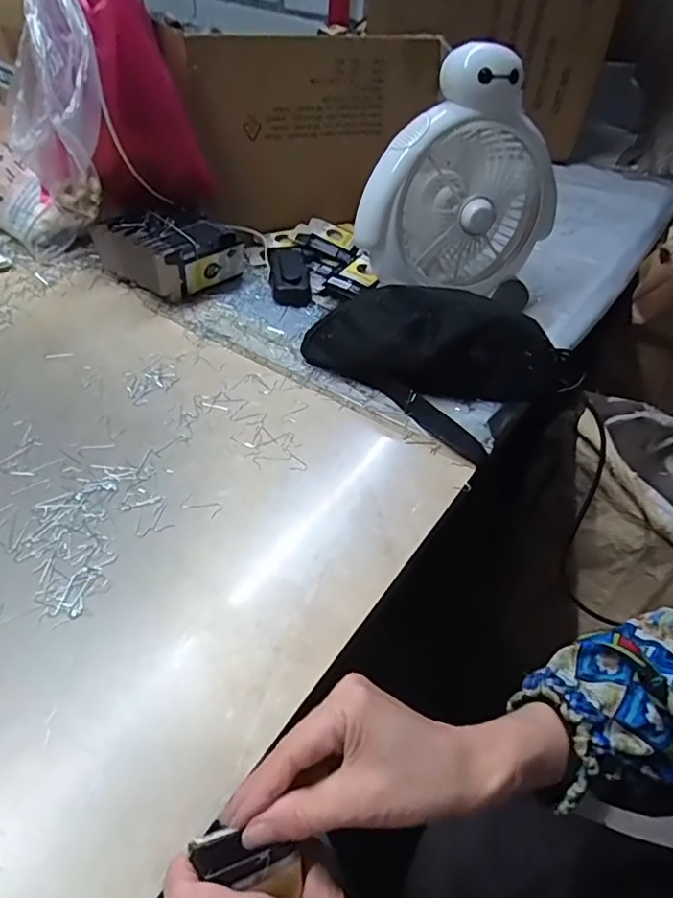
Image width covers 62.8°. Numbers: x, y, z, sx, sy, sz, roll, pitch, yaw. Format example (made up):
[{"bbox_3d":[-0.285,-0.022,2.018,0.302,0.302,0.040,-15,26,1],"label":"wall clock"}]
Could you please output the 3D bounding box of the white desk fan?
[{"bbox_3d":[0.147,-0.306,0.658,0.241,0.263,0.104,-1,45,-6],"label":"white desk fan"}]

